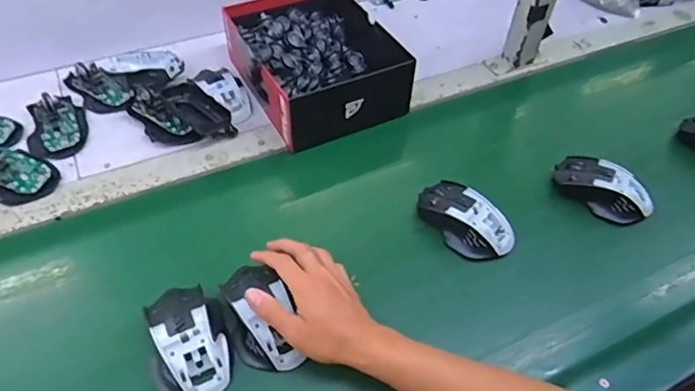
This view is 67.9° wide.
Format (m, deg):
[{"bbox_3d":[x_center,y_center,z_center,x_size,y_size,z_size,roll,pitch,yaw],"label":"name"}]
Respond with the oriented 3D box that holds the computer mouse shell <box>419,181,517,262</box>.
[{"bbox_3d":[0.135,0.026,0.592,0.115,0.034,0.066,32,56,24],"label":"computer mouse shell"}]

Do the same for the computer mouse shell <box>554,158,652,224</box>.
[{"bbox_3d":[0.313,-0.011,0.628,0.116,0.033,0.060,31,56,23],"label":"computer mouse shell"}]

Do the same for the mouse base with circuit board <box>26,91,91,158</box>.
[{"bbox_3d":[-0.385,-0.094,0.686,0.069,0.023,0.103,-12,51,-11],"label":"mouse base with circuit board"}]

